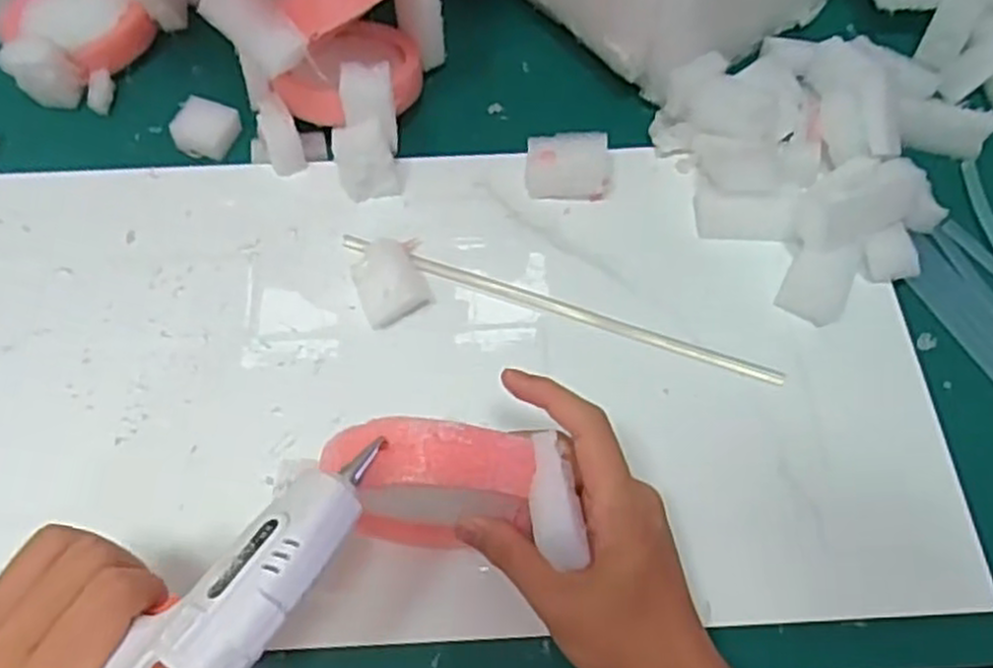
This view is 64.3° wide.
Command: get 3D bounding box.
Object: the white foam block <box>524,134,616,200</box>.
[{"bbox_3d":[0.045,-0.107,0.499,0.052,0.022,0.034,1,62,1],"label":"white foam block"}]

